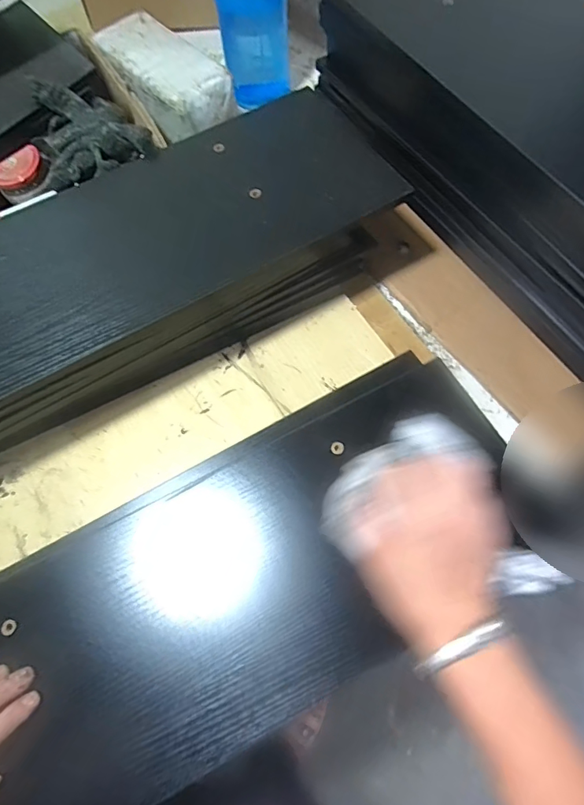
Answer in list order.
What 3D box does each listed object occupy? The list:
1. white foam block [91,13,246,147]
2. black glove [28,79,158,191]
[{"bbox_3d":[-0.179,-0.467,0.637,0.112,0.052,0.225,-36,70,-12],"label":"white foam block"},{"bbox_3d":[-0.240,-0.312,0.515,0.126,0.053,0.112,-32,70,-10],"label":"black glove"}]

